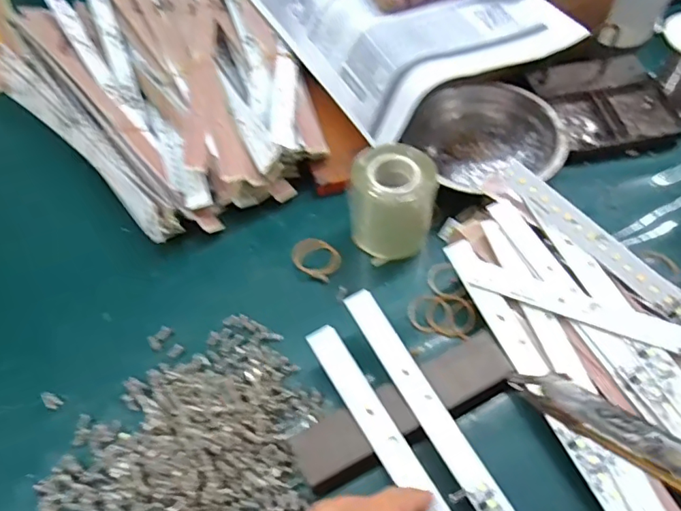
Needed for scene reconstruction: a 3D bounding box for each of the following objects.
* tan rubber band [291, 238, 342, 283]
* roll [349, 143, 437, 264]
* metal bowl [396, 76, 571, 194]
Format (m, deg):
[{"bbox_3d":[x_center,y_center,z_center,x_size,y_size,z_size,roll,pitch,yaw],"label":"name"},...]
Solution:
[{"bbox_3d":[-0.019,0.002,0.405,0.039,0.007,0.032,32,63,22],"label":"tan rubber band"},{"bbox_3d":[0.038,-0.038,0.389,0.059,0.068,0.057,-1,56,2],"label":"roll"},{"bbox_3d":[0.122,-0.094,0.444,0.117,0.038,0.121,-19,57,-10],"label":"metal bowl"}]

